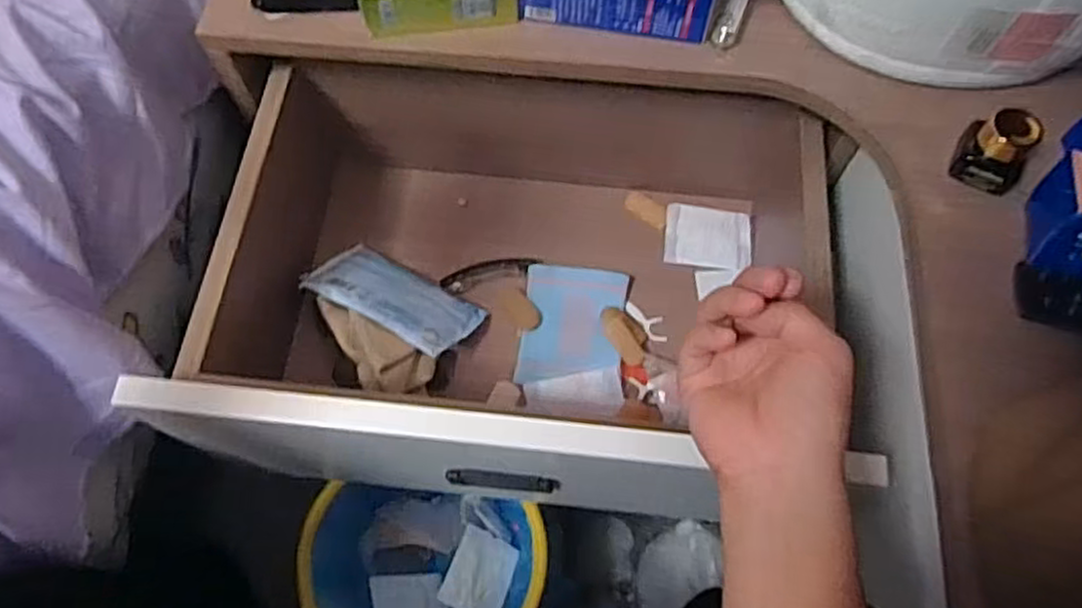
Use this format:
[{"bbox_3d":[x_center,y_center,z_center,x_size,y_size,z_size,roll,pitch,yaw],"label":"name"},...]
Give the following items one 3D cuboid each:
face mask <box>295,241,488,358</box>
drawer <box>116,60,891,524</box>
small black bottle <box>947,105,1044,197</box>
[{"bbox_3d":[-0.127,-0.007,0.631,0.141,0.013,0.084,28,33,14],"label":"face mask"},{"bbox_3d":[-0.016,-0.022,0.598,0.431,0.156,0.296,6,66,2],"label":"drawer"},{"bbox_3d":[0.289,-0.097,0.459,0.044,0.048,0.041,42,72,17],"label":"small black bottle"}]

